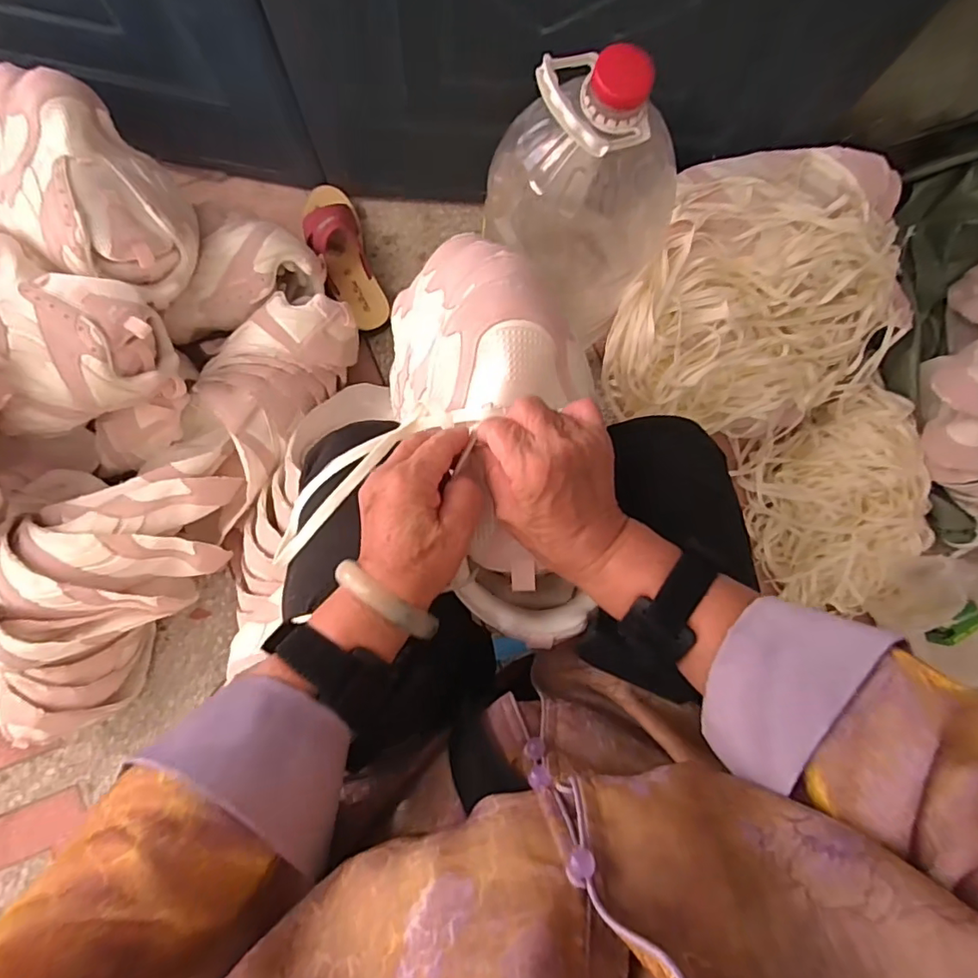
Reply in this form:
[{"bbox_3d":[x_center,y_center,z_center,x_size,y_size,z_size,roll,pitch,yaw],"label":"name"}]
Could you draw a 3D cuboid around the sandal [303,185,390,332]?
[{"bbox_3d":[-0.211,-0.336,0.781,0.077,0.060,0.219,-19,86,-5],"label":"sandal"}]

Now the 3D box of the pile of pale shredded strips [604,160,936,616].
[{"bbox_3d":[0.355,-0.244,0.707,0.443,0.143,0.319,-16,86,-4],"label":"pile of pale shredded strips"}]

